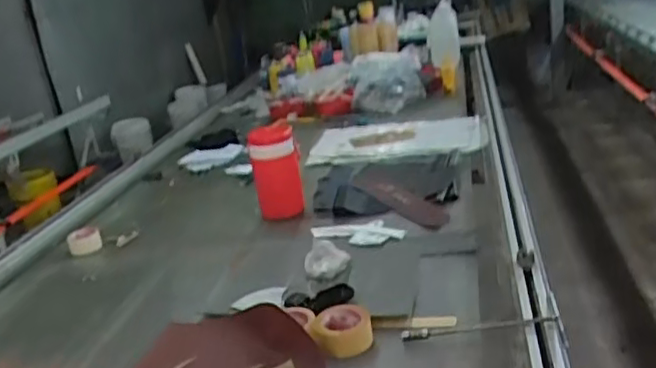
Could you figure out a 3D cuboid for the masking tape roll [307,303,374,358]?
[{"bbox_3d":[0.027,0.274,1.188,0.120,0.054,0.120,-6,23,2],"label":"masking tape roll"}]

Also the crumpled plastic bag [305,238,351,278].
[{"bbox_3d":[-0.007,0.179,1.478,0.117,0.051,0.083,-25,27,-38],"label":"crumpled plastic bag"}]

